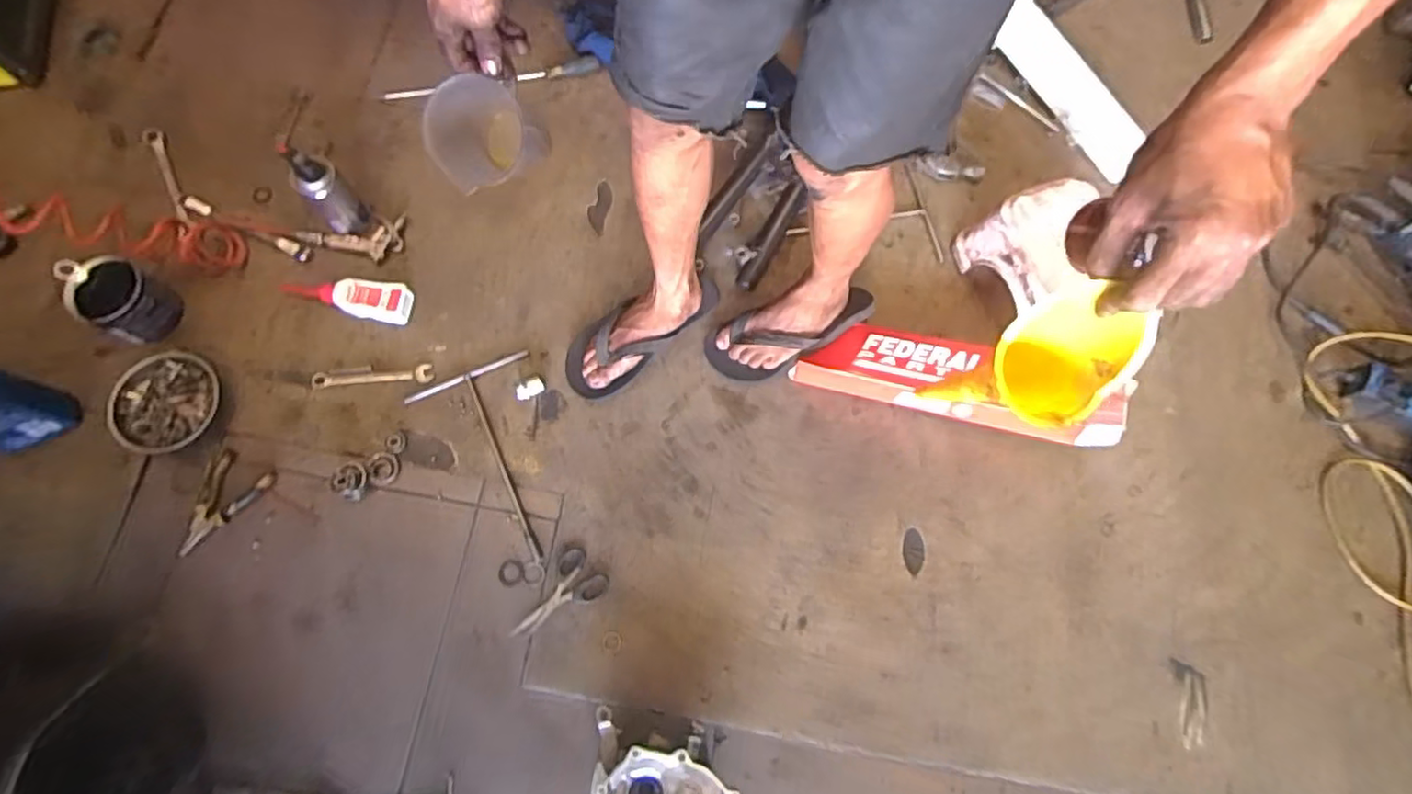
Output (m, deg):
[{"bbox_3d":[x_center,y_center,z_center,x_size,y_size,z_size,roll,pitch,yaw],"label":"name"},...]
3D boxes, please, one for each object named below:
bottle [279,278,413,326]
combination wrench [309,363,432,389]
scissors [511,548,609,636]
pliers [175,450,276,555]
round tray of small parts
[{"bbox_3d":[-0.591,-0.163,1.063,0.214,0.045,0.062,5,73,2],"label":"bottle"},{"bbox_3d":[-0.541,-0.034,1.049,0.196,0.005,0.031,-4,73,-1],"label":"combination wrench"},{"bbox_3d":[-0.222,0.299,0.957,0.146,0.006,0.085,-42,77,-12],"label":"scissors"},{"bbox_3d":[-0.762,0.155,1.006,0.167,0.007,0.094,-42,79,-12],"label":"pliers"},{"bbox_3d":[-0.868,0.005,1.036,0.175,0.026,0.159,30,75,9],"label":"round tray of small parts"}]

